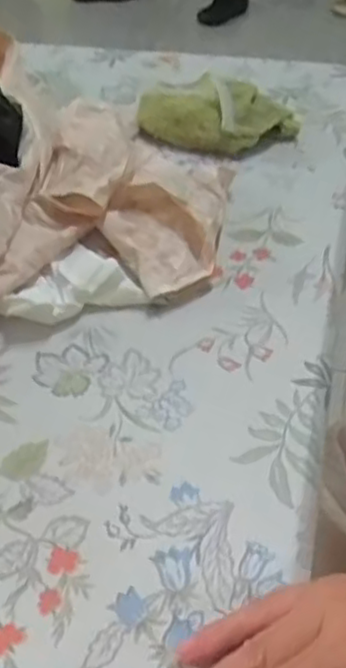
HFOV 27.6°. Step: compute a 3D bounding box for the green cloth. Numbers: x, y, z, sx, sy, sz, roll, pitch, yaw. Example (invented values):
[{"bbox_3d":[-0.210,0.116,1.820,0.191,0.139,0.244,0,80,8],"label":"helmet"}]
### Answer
[{"bbox_3d":[0.038,-0.185,0.593,0.133,0.046,0.050,-2,45,2],"label":"green cloth"}]

